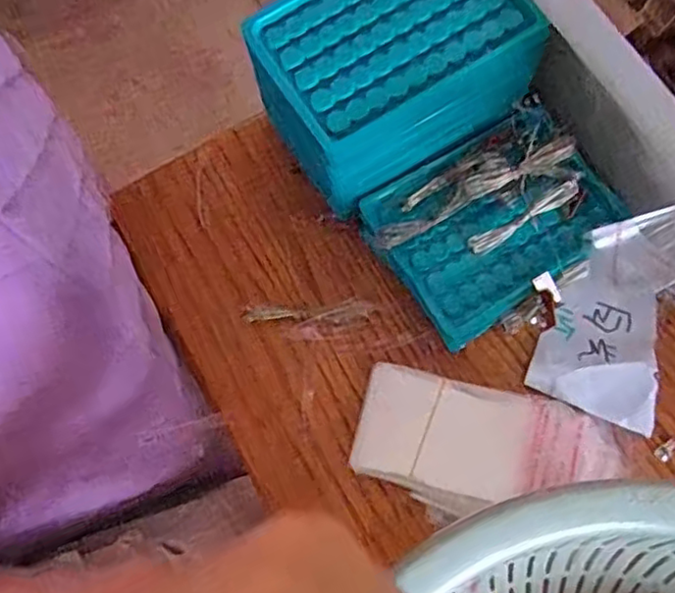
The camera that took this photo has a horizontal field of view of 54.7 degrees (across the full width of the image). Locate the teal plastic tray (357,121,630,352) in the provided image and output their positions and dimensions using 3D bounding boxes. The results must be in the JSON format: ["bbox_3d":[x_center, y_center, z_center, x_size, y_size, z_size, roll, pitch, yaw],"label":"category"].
[{"bbox_3d":[0.090,-0.046,0.371,0.126,0.027,0.095,-33,75,-8],"label":"teal plastic tray"}]

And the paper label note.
[{"bbox_3d":[0.156,0.017,0.374,0.067,0.006,0.102,20,75,7],"label":"paper label note"}]

